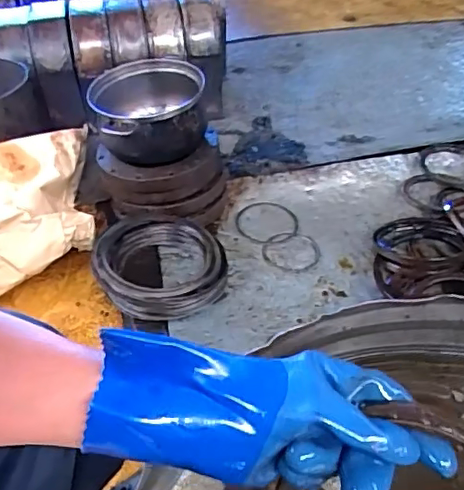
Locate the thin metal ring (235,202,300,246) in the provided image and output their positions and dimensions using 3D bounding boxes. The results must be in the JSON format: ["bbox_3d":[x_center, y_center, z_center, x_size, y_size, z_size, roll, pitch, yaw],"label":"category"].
[{"bbox_3d":[0.073,-0.045,1.159,0.130,0.008,0.129,2,43,-2],"label":"thin metal ring"}]

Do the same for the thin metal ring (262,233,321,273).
[{"bbox_3d":[0.116,0.013,1.097,0.115,0.008,0.101,-3,49,-2],"label":"thin metal ring"}]

